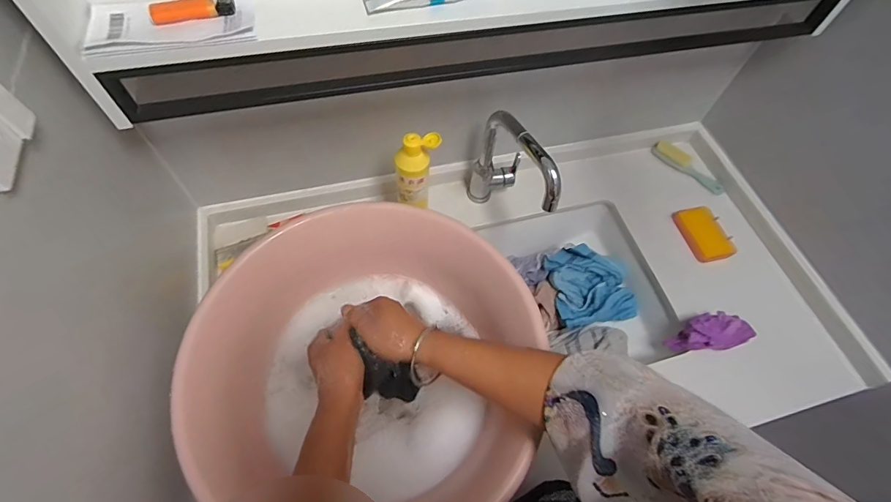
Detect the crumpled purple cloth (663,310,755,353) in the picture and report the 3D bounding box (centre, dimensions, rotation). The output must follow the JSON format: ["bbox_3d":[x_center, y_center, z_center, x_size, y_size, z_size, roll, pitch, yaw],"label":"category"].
[{"bbox_3d":[0.430,0.135,0.696,0.125,0.053,0.057,-20,57,27],"label":"crumpled purple cloth"}]

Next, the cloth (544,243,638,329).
[{"bbox_3d":[0.280,0.064,0.822,0.138,0.050,0.156,-10,62,-10],"label":"cloth"}]

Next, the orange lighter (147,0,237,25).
[{"bbox_3d":[-0.260,-0.249,0.436,0.081,0.015,0.024,-20,64,-15],"label":"orange lighter"}]

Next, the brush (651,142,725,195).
[{"bbox_3d":[0.511,-0.177,0.887,0.162,0.025,0.043,35,64,15],"label":"brush"}]

